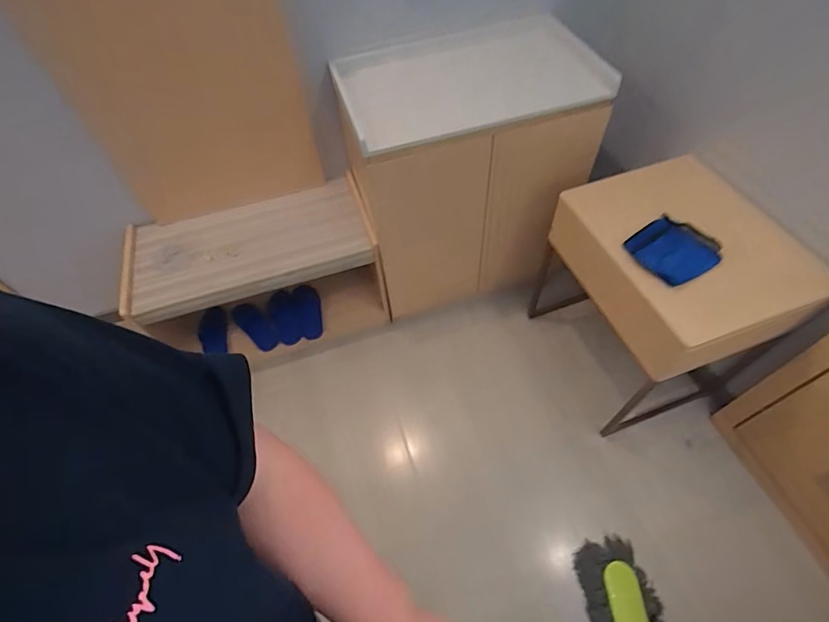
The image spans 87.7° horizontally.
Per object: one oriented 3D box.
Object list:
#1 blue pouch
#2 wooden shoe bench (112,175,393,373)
[{"bbox_3d":[0.634,-0.152,1.064,0.171,0.044,0.180,-31,58,-16],"label":"blue pouch"},{"bbox_3d":[-0.542,-0.109,1.594,0.807,0.424,0.416,-15,55,-6],"label":"wooden shoe bench"}]

